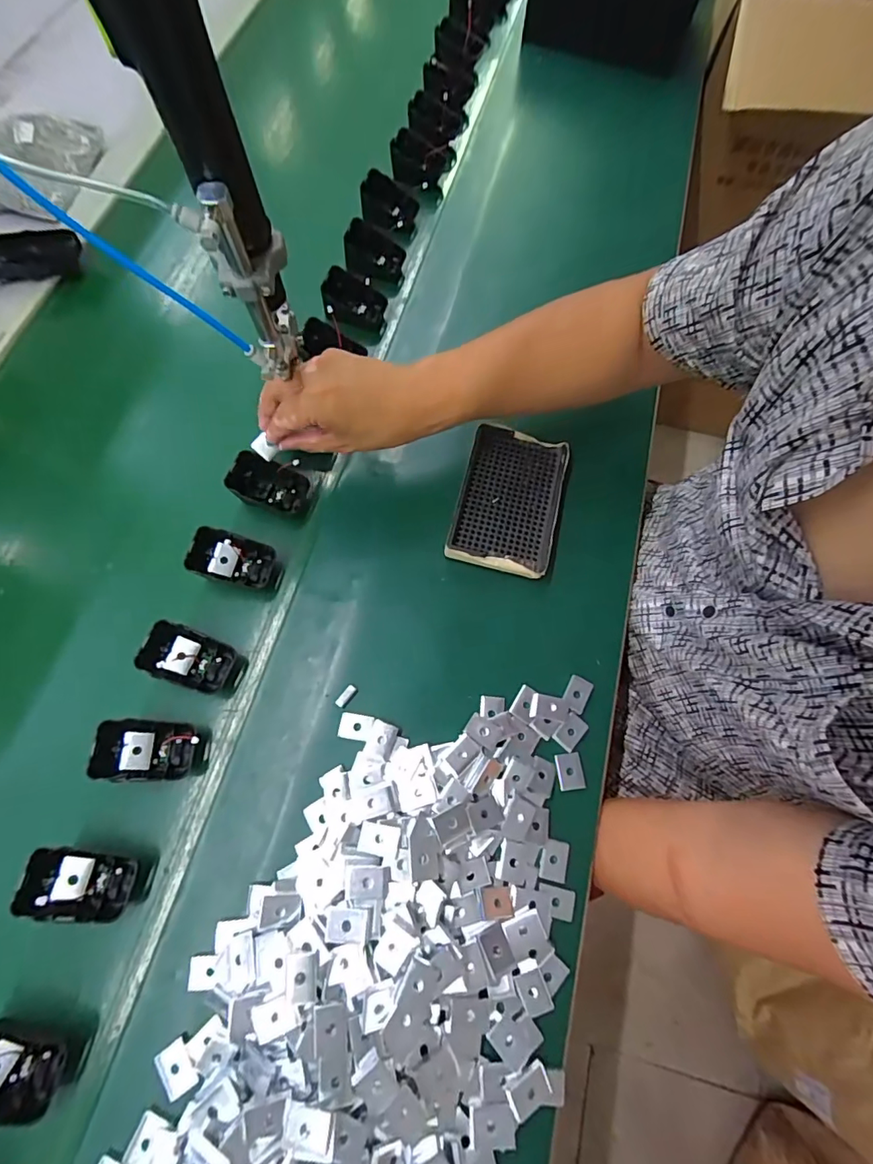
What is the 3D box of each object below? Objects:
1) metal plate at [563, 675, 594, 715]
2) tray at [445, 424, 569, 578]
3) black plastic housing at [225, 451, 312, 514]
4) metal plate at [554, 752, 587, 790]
[{"bbox_3d":[0.121,0.097,0.424,0.020,0.004,0.029,28,71,10],"label":"metal plate"},{"bbox_3d":[0.070,-0.080,0.472,0.095,0.014,0.146,14,69,4],"label":"tray"},{"bbox_3d":[-0.158,-0.090,0.464,0.064,0.031,0.044,16,70,5],"label":"black plastic housing"},{"bbox_3d":[0.110,0.155,0.403,0.021,0.004,0.028,-6,69,-3],"label":"metal plate"}]

